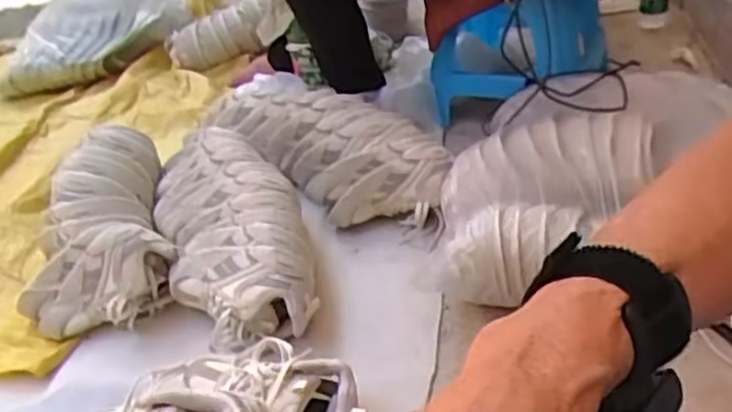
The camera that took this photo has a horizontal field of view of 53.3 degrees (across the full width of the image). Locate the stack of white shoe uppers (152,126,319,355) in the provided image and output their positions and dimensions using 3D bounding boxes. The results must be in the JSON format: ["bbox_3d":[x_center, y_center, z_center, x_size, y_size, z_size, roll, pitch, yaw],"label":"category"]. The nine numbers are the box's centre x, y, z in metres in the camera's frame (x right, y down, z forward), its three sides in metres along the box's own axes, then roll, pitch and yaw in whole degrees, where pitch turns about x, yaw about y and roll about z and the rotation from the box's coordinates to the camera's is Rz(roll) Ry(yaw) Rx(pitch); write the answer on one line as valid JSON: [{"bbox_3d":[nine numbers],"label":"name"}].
[{"bbox_3d":[-0.216,0.023,1.136,0.206,0.132,0.509,-18,36,-14],"label":"stack of white shoe uppers"}]

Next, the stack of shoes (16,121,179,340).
[{"bbox_3d":[-0.427,0.039,1.147,0.220,0.158,0.377,-16,36,-12],"label":"stack of shoes"}]

